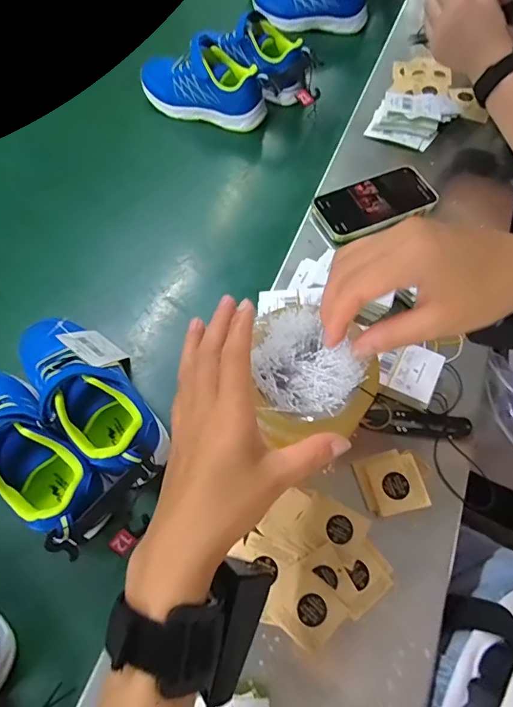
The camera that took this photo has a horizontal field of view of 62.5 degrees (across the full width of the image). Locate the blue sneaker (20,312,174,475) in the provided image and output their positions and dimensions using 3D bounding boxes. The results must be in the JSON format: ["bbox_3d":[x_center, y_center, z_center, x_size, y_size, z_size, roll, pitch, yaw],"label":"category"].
[{"bbox_3d":[-0.162,0.035,0.404,0.075,0.068,0.200,-34,62,-19],"label":"blue sneaker"}]

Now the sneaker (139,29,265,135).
[{"bbox_3d":[-0.083,-0.419,0.638,0.202,0.091,0.090,17,59,12],"label":"sneaker"}]

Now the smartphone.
[{"bbox_3d":[0.150,-0.188,0.530,0.150,0.019,0.078,-20,58,-12],"label":"smartphone"}]

